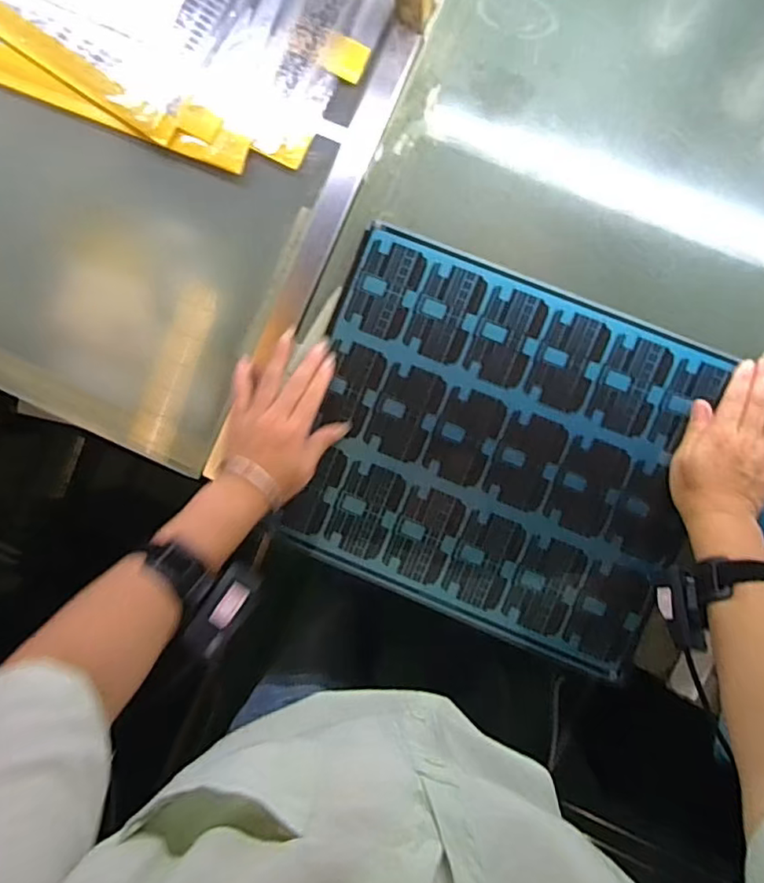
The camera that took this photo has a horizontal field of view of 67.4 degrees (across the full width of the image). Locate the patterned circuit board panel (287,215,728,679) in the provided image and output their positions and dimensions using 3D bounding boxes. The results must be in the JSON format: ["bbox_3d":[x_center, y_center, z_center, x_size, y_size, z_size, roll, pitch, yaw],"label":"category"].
[{"bbox_3d":[0.115,0.005,0.563,0.374,0.013,0.326,22,94,3],"label":"patterned circuit board panel"}]

